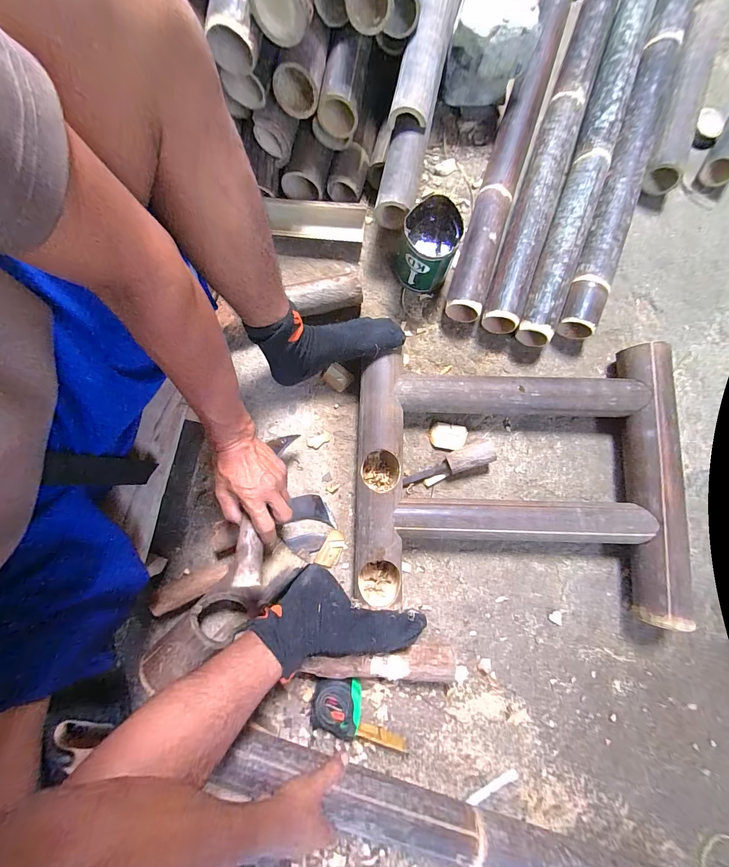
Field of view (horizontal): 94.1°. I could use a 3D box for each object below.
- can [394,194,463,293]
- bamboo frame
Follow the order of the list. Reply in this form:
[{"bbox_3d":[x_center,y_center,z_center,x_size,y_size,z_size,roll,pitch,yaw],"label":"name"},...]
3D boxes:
[{"bbox_3d":[0.107,-0.324,0.604,0.095,0.126,0.104,0,82,1],"label":"can"},{"bbox_3d":[0.233,0.072,0.553,0.490,0.092,0.402,2,78,0],"label":"bamboo frame"}]

